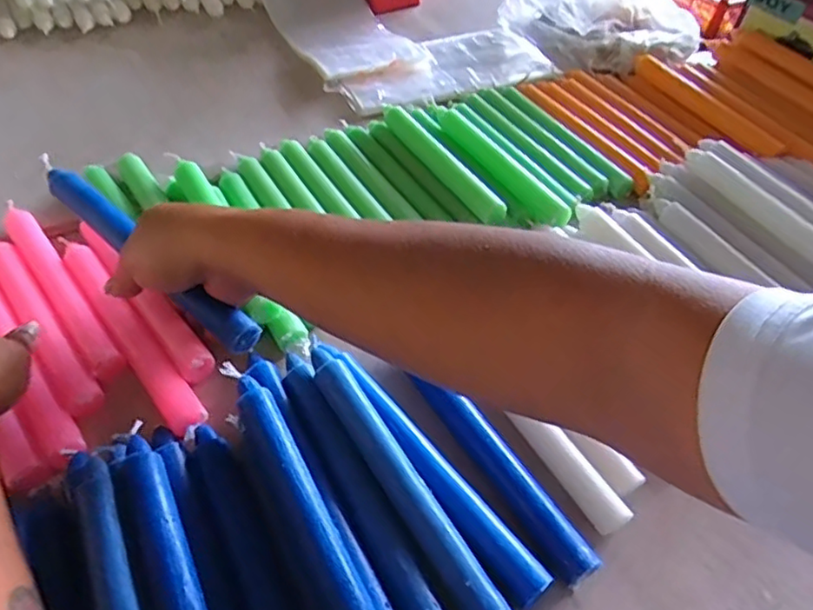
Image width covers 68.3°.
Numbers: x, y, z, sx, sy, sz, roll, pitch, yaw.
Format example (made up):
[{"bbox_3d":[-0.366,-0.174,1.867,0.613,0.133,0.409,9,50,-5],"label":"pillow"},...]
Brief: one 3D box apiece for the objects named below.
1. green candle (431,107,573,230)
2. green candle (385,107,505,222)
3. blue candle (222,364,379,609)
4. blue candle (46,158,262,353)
[{"bbox_3d":[0.078,-0.134,0.556,0.026,0.021,0.192,-22,53,-21],"label":"green candle"},{"bbox_3d":[0.028,-0.132,0.551,0.020,0.025,0.184,-23,54,-22],"label":"green candle"},{"bbox_3d":[-0.055,0.112,0.325,0.023,0.021,0.214,-22,53,-21],"label":"blue candle"},{"bbox_3d":[-0.173,-0.039,0.389,0.207,0.016,0.023,38,56,17],"label":"blue candle"}]

